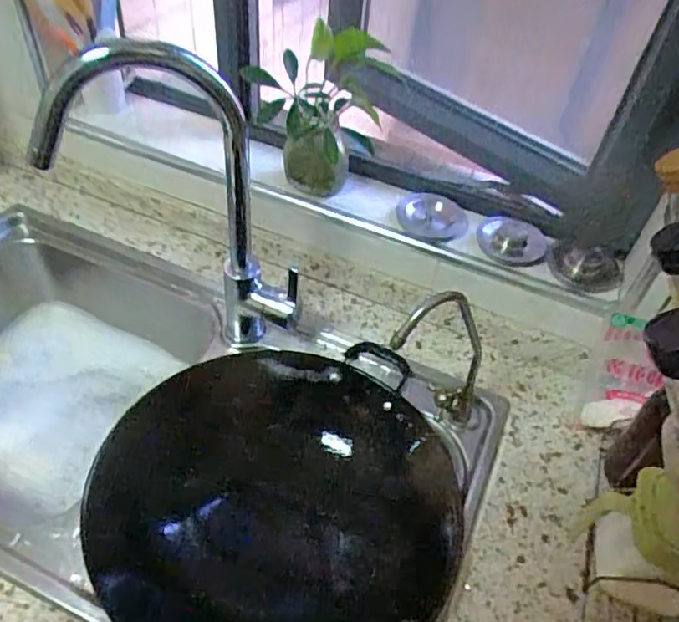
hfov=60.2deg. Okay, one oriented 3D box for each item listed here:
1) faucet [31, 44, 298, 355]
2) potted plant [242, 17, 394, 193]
[{"bbox_3d":[-0.160,-0.098,0.601,0.230,0.343,0.061,3,46,-3],"label":"faucet"},{"bbox_3d":[-0.030,-0.282,0.740,0.164,0.178,0.213,2,45,-4],"label":"potted plant"}]

